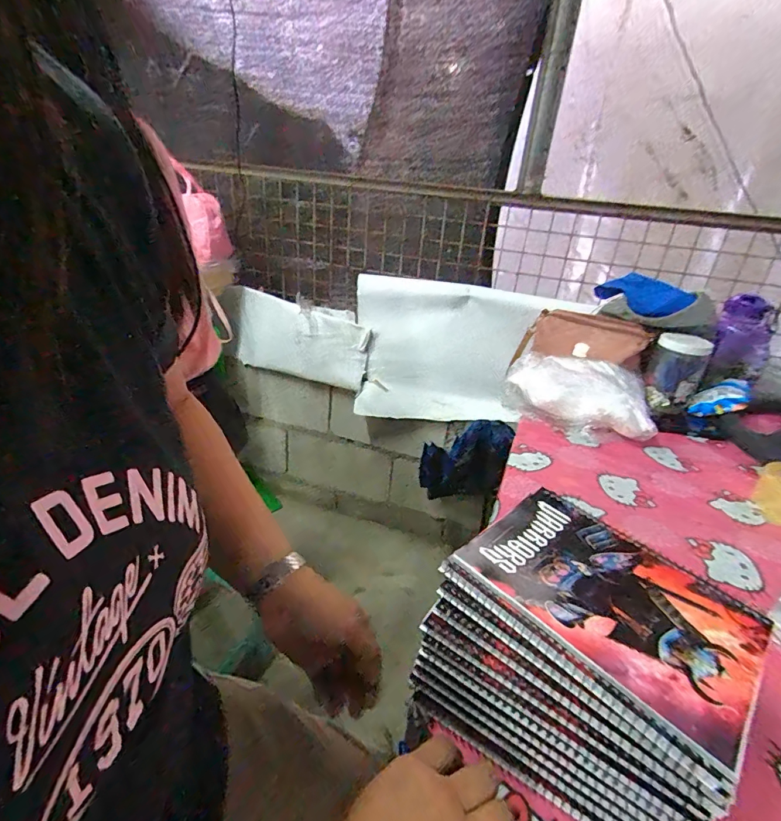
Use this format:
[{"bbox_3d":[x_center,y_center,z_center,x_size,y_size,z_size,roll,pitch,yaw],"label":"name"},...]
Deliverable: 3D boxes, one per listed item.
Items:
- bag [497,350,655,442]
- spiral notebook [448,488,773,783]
[{"bbox_3d":[0.380,-0.037,0.883,0.270,0.086,0.233,12,28,15],"label":"bag"},{"bbox_3d":[0.170,0.142,0.339,0.144,0.010,0.196,-21,36,-40],"label":"spiral notebook"}]

